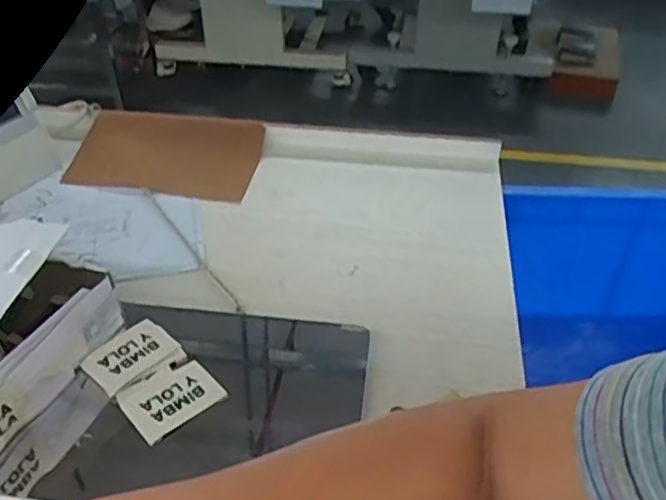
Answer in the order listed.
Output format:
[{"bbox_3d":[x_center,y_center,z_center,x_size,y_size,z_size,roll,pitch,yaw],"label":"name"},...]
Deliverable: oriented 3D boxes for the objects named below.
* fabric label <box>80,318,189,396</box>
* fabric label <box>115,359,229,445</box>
[{"bbox_3d":[-0.142,0.074,0.447,0.043,0.008,0.058,32,50,32],"label":"fabric label"},{"bbox_3d":[-0.109,0.098,0.426,0.058,0.004,0.047,-30,52,-28],"label":"fabric label"}]

